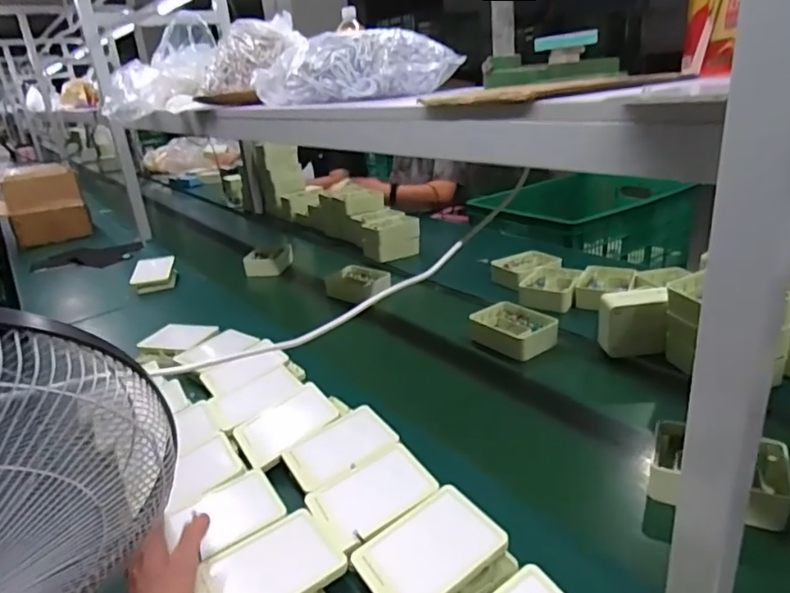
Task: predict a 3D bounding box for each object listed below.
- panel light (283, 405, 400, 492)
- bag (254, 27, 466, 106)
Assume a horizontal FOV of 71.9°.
[{"bbox_3d":[-0.073,0.197,0.719,0.133,0.017,0.101,-17,25,-27],"label":"panel light"},{"bbox_3d":[-0.072,-0.408,0.975,0.303,0.095,0.230,10,27,34],"label":"bag"}]

